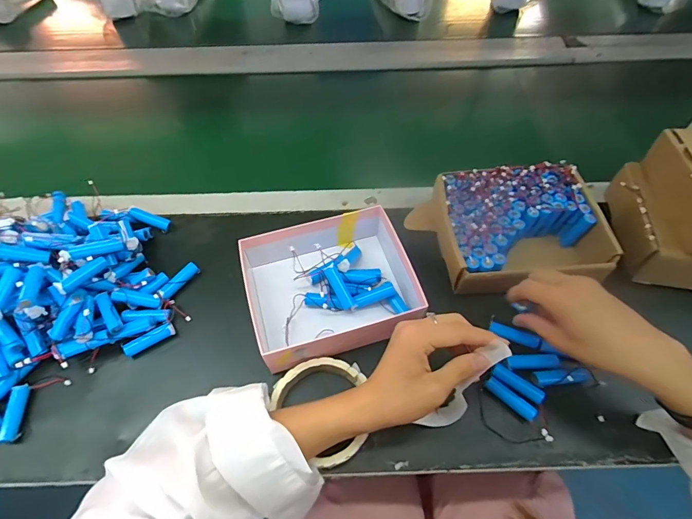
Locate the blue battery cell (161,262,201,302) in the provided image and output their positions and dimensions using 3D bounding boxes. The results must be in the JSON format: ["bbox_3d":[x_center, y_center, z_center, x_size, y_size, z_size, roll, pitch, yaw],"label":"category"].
[{"bbox_3d":[-0.192,0.025,0.452,0.015,0.014,0.051,33,63,21],"label":"blue battery cell"}]

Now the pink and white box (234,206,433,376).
[{"bbox_3d":[-0.017,0.019,0.425,0.182,0.050,0.159,-16,58,-9],"label":"pink and white box"}]

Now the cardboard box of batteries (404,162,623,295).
[{"bbox_3d":[0.196,-0.034,0.459,0.171,0.069,0.145,-8,57,-4],"label":"cardboard box of batteries"}]

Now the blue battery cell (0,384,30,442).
[{"bbox_3d":[-0.318,0.147,0.374,0.016,0.011,0.050,-4,57,-1],"label":"blue battery cell"}]

